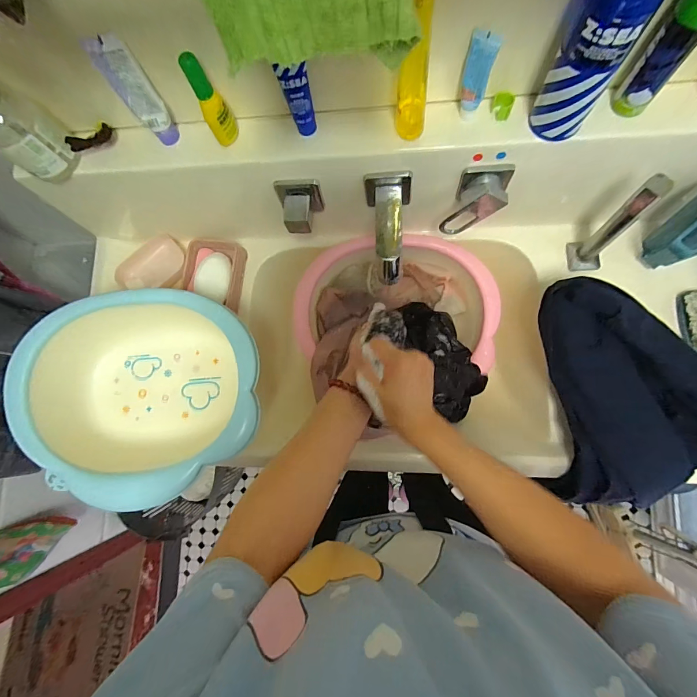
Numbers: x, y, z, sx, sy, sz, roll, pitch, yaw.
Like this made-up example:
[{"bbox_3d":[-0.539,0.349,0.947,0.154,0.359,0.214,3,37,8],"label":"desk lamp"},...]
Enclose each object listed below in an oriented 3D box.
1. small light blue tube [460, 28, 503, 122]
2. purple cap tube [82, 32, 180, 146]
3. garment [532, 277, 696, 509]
[{"bbox_3d":[0.130,-0.275,0.364,0.026,0.083,0.020,11,84,8],"label":"small light blue tube"},{"bbox_3d":[-0.229,-0.279,0.393,0.036,0.114,0.028,-39,80,0],"label":"purple cap tube"},{"bbox_3d":[0.352,0.058,0.437,0.198,0.086,0.281,0,82,6],"label":"garment"}]

